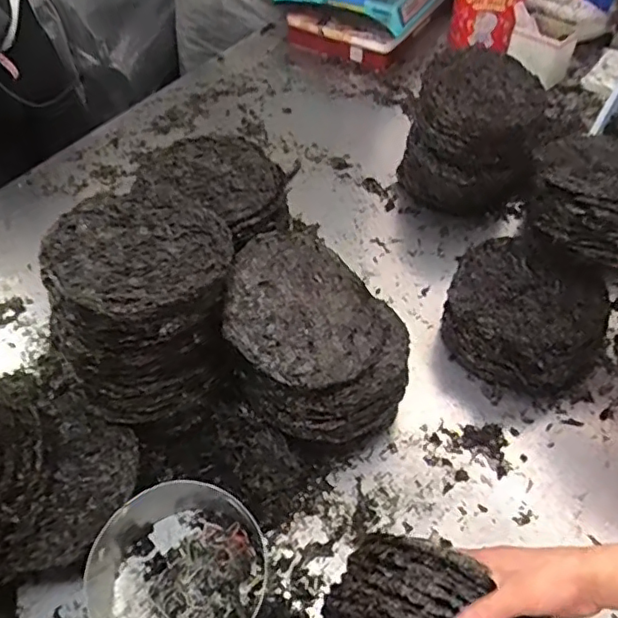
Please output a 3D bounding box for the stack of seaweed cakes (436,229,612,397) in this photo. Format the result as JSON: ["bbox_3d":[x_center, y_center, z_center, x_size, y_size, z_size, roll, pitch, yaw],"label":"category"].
[{"bbox_3d":[0.298,0.009,0.812,0.208,0.121,0.184,31,57,23],"label":"stack of seaweed cakes"}]

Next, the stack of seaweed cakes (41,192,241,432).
[{"bbox_3d":[-0.192,-0.002,0.698,0.214,0.209,0.200,-15,52,-11],"label":"stack of seaweed cakes"}]

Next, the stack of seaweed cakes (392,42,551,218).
[{"bbox_3d":[0.276,-0.299,1.005,0.211,0.205,0.194,0,51,1],"label":"stack of seaweed cakes"}]

